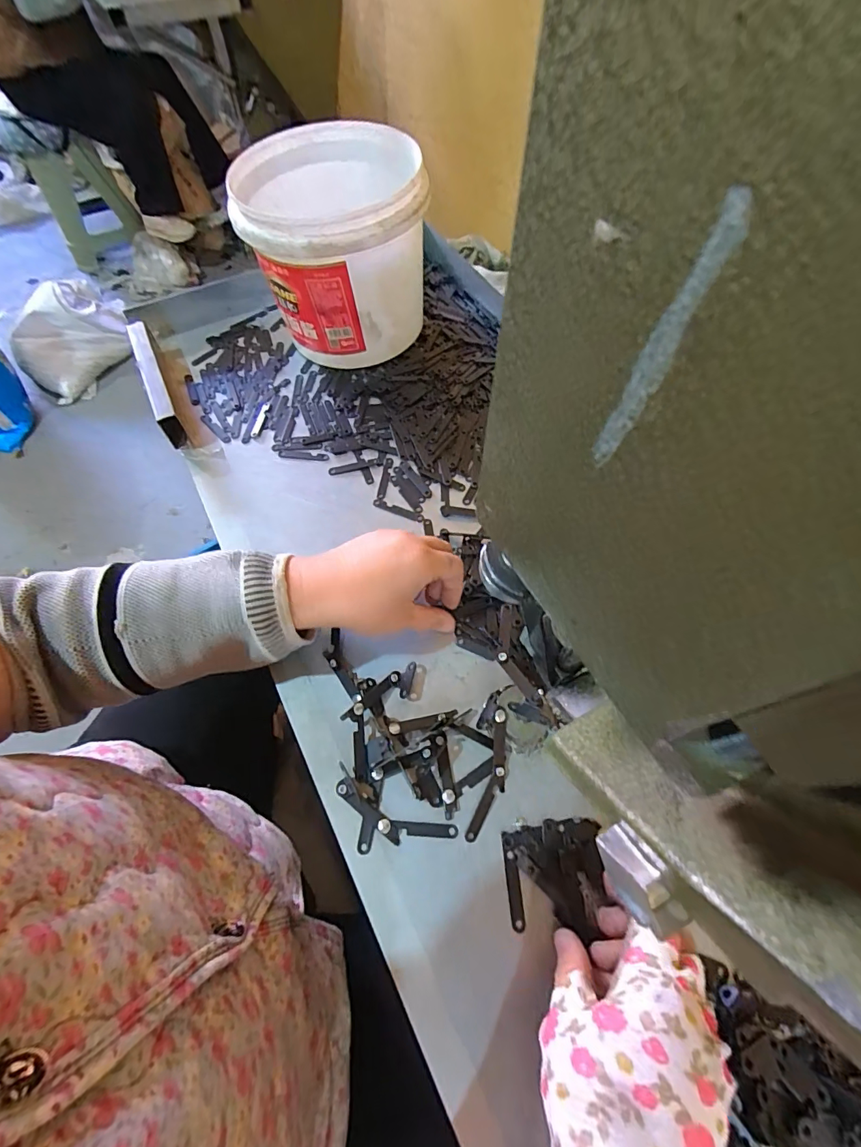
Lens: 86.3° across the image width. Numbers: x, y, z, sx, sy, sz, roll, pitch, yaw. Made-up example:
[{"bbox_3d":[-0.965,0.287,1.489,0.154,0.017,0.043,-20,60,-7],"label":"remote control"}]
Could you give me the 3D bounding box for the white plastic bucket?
[{"bbox_3d":[-0.095,-0.340,0.496,0.178,0.155,0.184,-1,62,2],"label":"white plastic bucket"}]

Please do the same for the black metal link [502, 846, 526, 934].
[{"bbox_3d":[0.053,0.201,0.293,0.009,0.004,0.045,-5,62,0],"label":"black metal link"}]

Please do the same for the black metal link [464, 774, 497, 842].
[{"bbox_3d":[0.035,0.161,0.313,0.008,0.004,0.043,25,66,15],"label":"black metal link"}]

